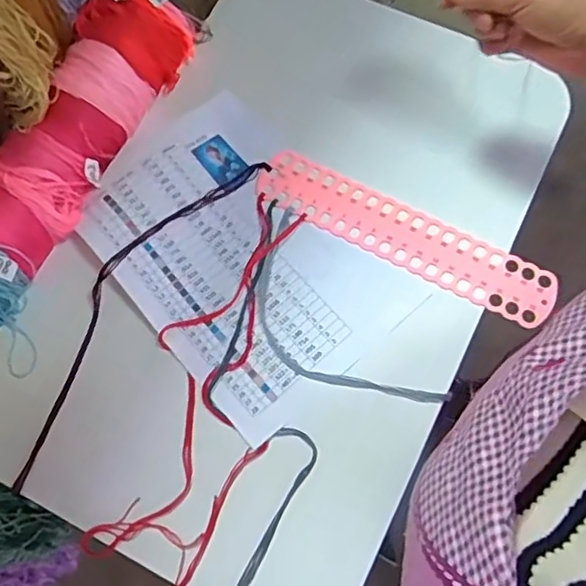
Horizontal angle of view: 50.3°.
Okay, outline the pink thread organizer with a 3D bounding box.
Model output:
[{"bbox_3d":[0.105,-0.056,0.590,0.291,0.005,0.059,28,75,11],"label":"pink thread organizer"}]

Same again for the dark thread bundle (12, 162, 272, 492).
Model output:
[{"bbox_3d":[-0.151,0.002,0.565,0.056,0.027,0.365,33,76,13],"label":"dark thread bundle"}]

